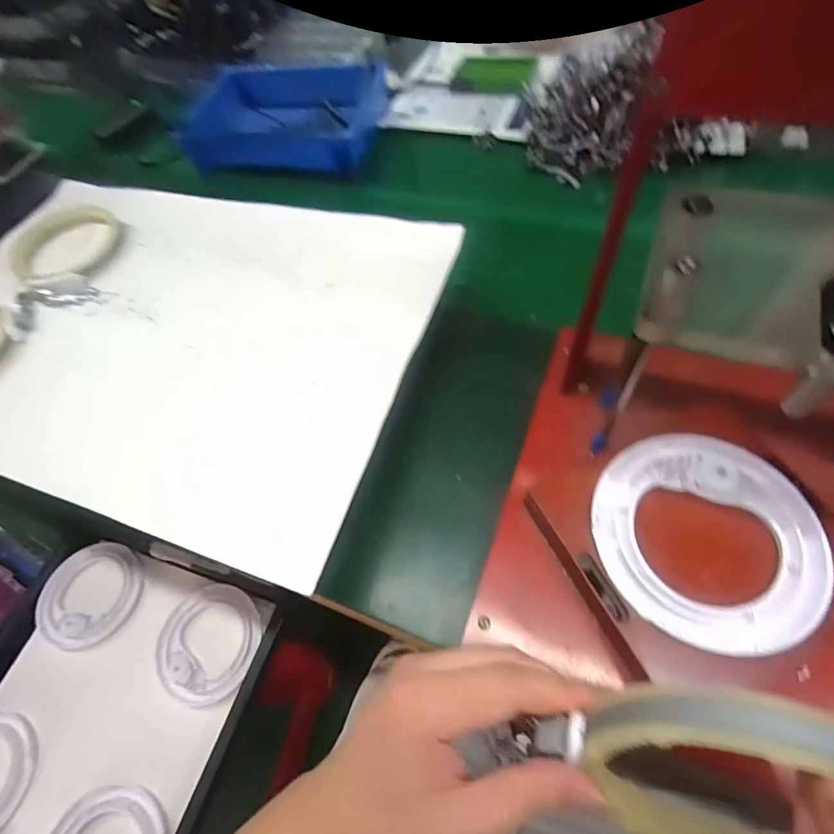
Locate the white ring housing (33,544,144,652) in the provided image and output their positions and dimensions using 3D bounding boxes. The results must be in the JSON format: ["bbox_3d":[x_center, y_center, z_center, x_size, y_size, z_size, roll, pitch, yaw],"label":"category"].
[{"bbox_3d":[-0.446,0.239,0.616,0.125,0.020,0.135,8,60,12],"label":"white ring housing"}]

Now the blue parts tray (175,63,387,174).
[{"bbox_3d":[-0.212,-0.484,0.735,0.289,0.078,0.191,6,60,10],"label":"blue parts tray"}]

